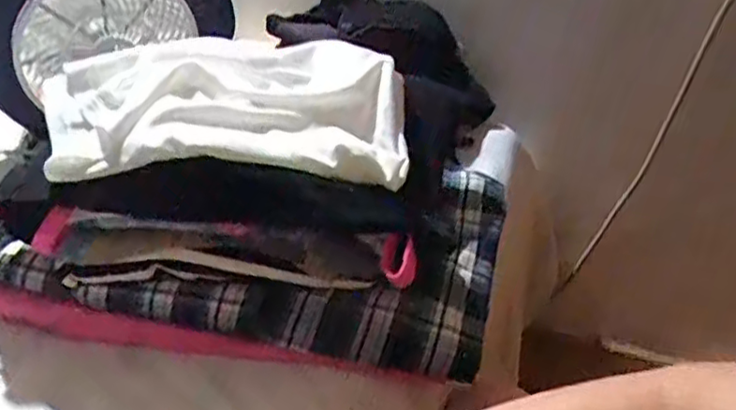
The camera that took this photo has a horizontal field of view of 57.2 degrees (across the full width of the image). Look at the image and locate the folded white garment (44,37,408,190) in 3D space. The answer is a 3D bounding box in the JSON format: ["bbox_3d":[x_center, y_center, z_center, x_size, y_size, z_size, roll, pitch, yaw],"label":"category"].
[{"bbox_3d":[-0.102,-0.075,0.488,0.248,0.049,0.151,0,32,-6],"label":"folded white garment"}]

